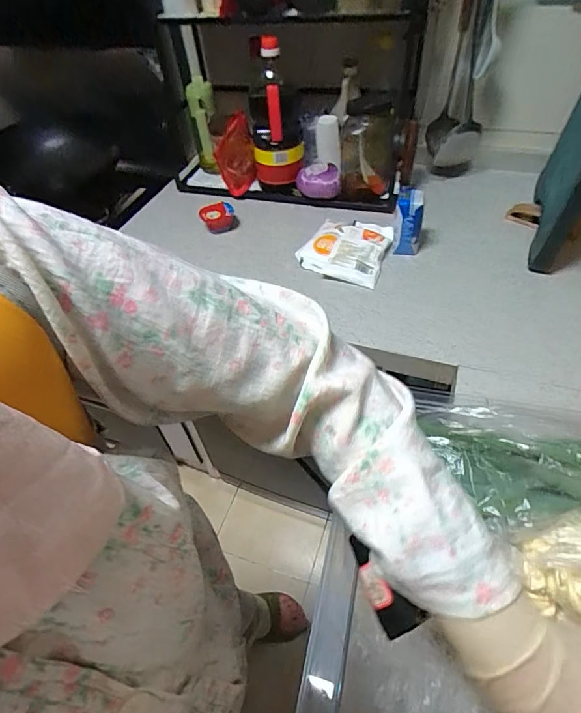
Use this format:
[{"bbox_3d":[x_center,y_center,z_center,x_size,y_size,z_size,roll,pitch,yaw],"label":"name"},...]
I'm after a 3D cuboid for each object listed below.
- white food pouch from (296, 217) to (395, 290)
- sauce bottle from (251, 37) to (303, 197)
[{"bbox_3d":[0.098,-0.198,0.801,0.157,0.036,0.153,15,52,19],"label":"white food pouch"},{"bbox_3d":[-0.032,-0.480,0.883,0.105,0.253,0.117,-6,48,2],"label":"sauce bottle"}]

